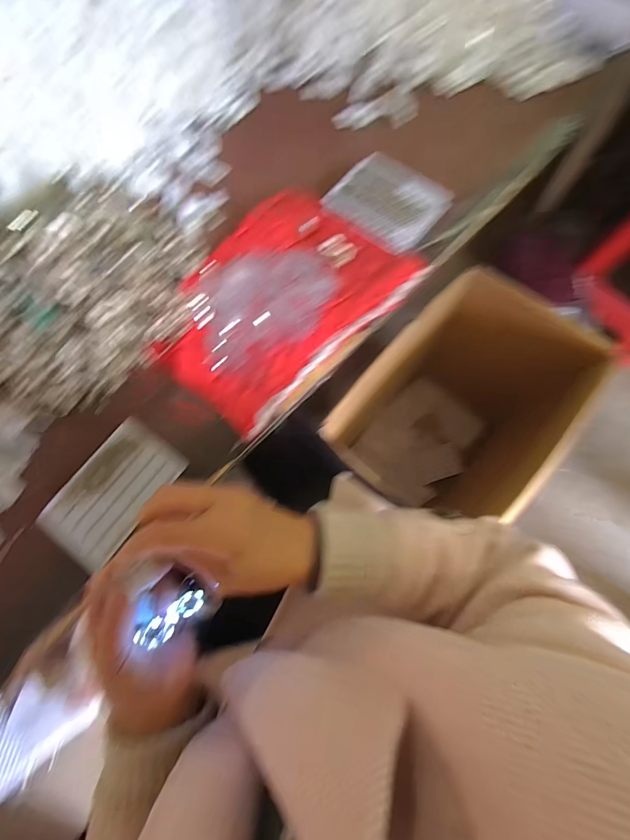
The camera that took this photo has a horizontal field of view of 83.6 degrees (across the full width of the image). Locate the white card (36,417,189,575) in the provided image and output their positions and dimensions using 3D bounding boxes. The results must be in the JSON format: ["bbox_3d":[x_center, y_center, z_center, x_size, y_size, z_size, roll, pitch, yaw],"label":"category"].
[{"bbox_3d":[-0.219,0.077,0.382,0.088,0.008,0.145,36,77,11],"label":"white card"}]

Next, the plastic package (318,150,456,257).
[{"bbox_3d":[0.098,-0.296,0.472,0.138,0.013,0.120,37,78,11],"label":"plastic package"}]

